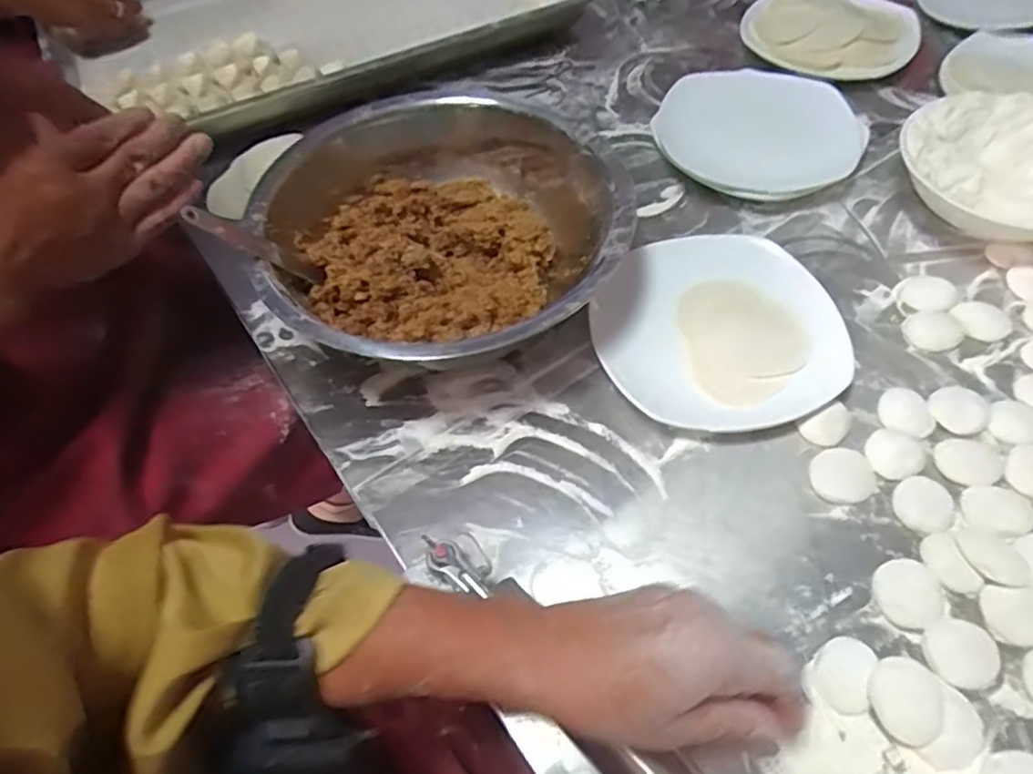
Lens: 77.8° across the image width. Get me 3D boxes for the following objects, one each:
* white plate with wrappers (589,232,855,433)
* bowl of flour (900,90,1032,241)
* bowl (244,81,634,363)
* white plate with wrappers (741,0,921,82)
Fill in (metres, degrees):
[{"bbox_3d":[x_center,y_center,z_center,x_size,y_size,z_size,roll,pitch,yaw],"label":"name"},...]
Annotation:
[{"bbox_3d":[0.147,-0.042,0.479,0.166,0.030,0.166,-2,56,2],"label":"white plate with wrappers"},{"bbox_3d":[0.412,-0.181,0.535,0.164,0.057,0.143,34,65,23],"label":"bowl of flour"},{"bbox_3d":[-0.057,-0.114,0.507,0.267,0.087,0.281,-2,56,2],"label":"bowl"},{"bbox_3d":[0.338,-0.386,0.691,0.170,0.030,0.144,25,61,19],"label":"white plate with wrappers"}]

